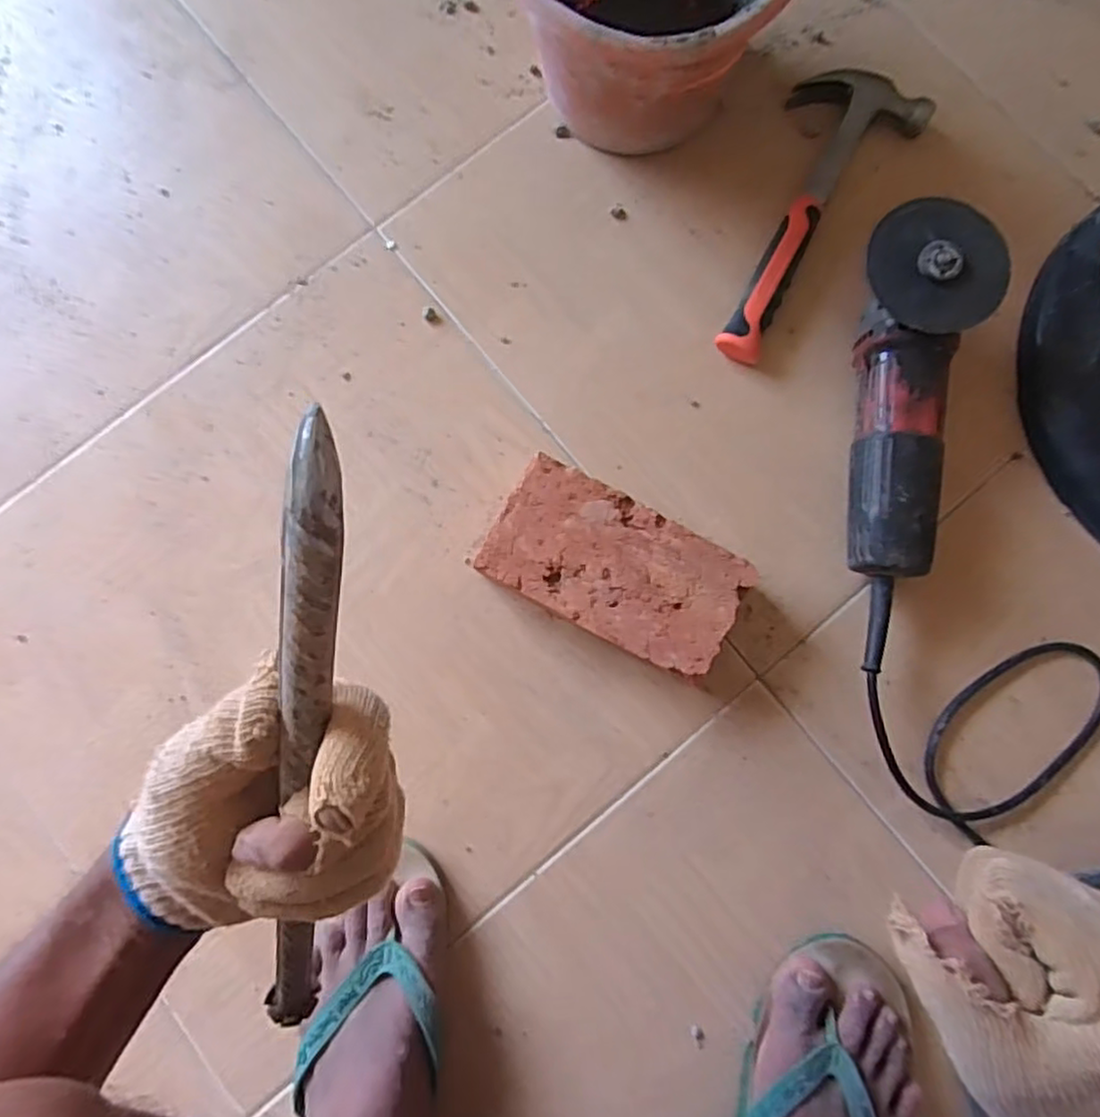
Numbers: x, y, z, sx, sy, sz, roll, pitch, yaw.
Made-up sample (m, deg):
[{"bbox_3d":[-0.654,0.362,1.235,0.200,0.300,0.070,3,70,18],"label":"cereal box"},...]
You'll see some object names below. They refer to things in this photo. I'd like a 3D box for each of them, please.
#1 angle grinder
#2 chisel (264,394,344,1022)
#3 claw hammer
[{"bbox_3d":[0.269,-0.118,0.503,0.090,0.090,0.259,1,82,1],"label":"angle grinder"},{"bbox_3d":[-0.092,0.096,0.251,0.015,0.013,0.320,19,125,5],"label":"chisel"},{"bbox_3d":[0.201,-0.288,0.561,0.101,0.024,0.269,33,83,7],"label":"claw hammer"}]

